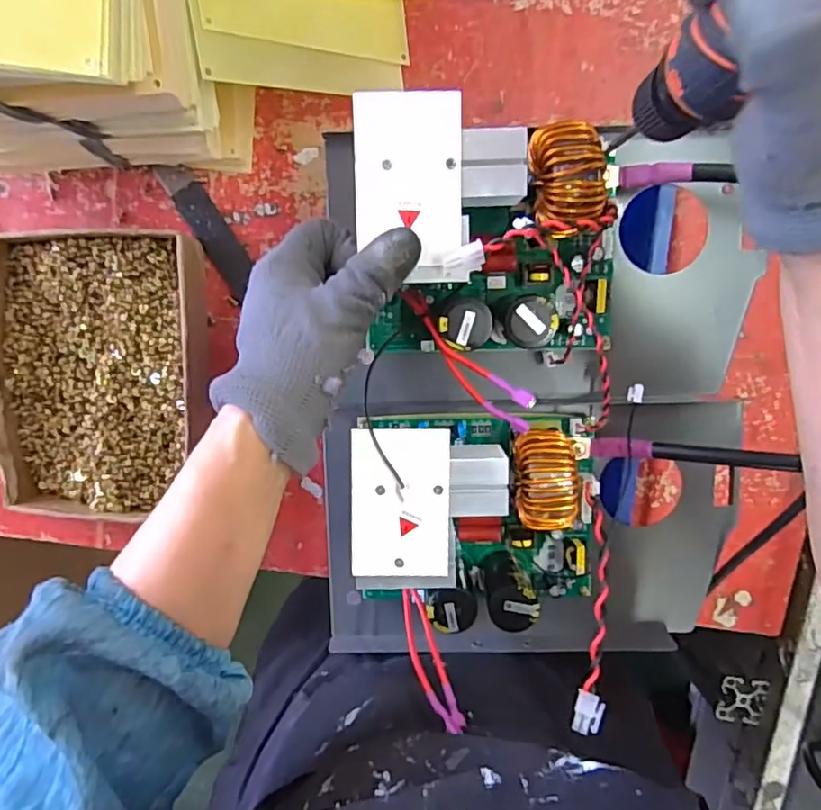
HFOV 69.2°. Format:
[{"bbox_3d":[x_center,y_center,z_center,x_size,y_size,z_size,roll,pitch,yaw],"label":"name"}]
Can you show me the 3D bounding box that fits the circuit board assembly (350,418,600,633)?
[{"bbox_3d":[0.042,0.066,0.351,0.142,0.071,0.122,-2,99,1],"label":"circuit board assembly"}]

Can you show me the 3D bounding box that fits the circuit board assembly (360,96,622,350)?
[{"bbox_3d":[0.047,-0.092,0.323,0.144,0.079,0.120,1,99,1],"label":"circuit board assembly"}]

